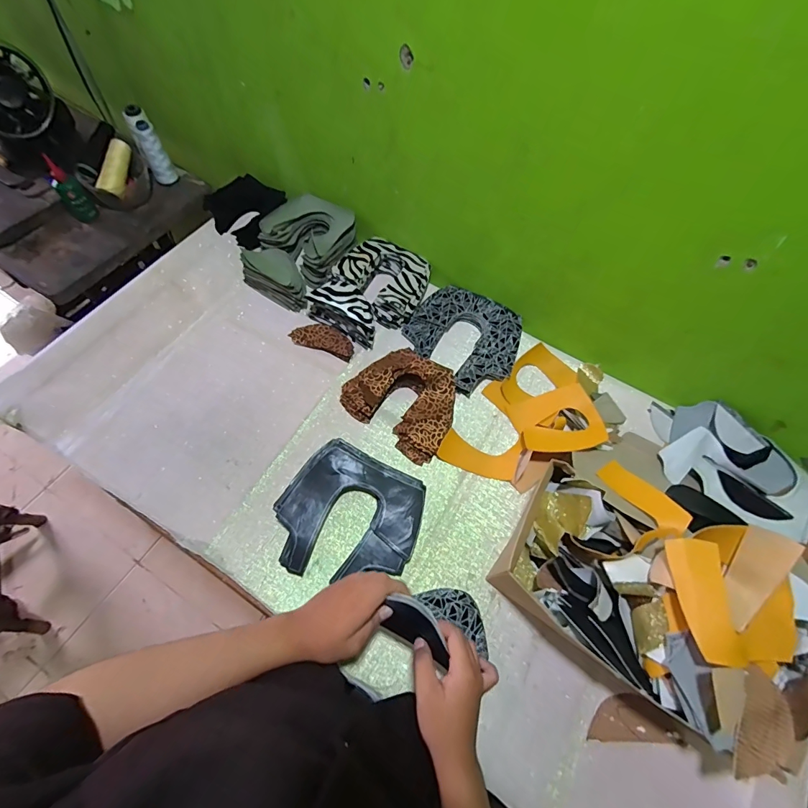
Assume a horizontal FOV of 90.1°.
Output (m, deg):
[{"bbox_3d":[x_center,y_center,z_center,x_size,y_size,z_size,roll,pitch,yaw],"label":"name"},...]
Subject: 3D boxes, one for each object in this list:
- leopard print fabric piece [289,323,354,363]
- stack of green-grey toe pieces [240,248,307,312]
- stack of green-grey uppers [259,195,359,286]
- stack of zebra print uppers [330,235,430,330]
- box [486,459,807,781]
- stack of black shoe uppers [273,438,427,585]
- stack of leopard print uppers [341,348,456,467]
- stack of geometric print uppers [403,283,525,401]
[{"bbox_3d":[-0.137,-0.112,0.692,0.112,0.010,0.050,19,65,6],"label":"leopard print fabric piece"},{"bbox_3d":[-0.223,-0.227,0.712,0.130,0.070,0.062,31,67,11],"label":"stack of green-grey toe pieces"},{"bbox_3d":[-0.176,-0.321,0.774,0.167,0.057,0.152,32,67,11],"label":"stack of green-grey uppers"},{"bbox_3d":[-0.034,-0.228,0.735,0.165,0.047,0.141,35,68,13],"label":"stack of zebra print uppers"},{"bbox_3d":[0.290,0.231,0.477,0.341,0.158,0.197,34,66,11],"label":"box"},{"bbox_3d":[-0.076,0.158,0.560,0.187,0.031,0.178,26,66,9],"label":"stack of black shoe uppers"},{"bbox_3d":[0.003,-0.011,0.639,0.176,0.042,0.143,36,68,13],"label":"stack of leopard print uppers"},{"bbox_3d":[0.109,-0.120,0.703,0.175,0.027,0.193,-41,73,-20],"label":"stack of geometric print uppers"}]

